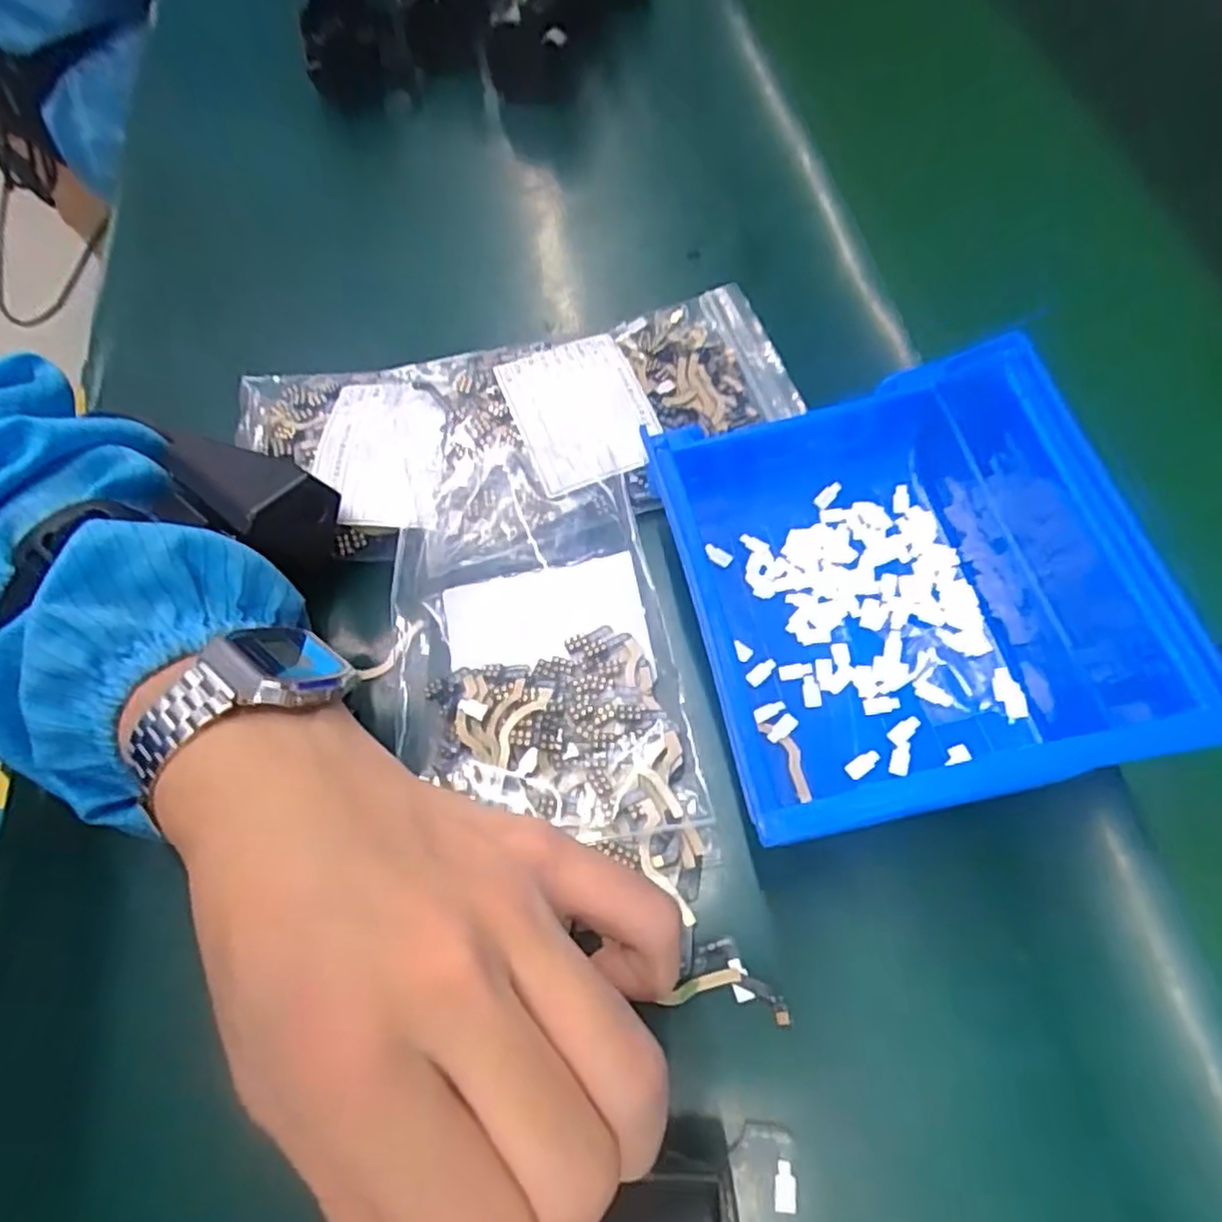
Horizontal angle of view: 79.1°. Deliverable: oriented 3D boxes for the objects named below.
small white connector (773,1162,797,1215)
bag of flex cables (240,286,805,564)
[{"bbox_3d":[0.044,0.145,0.185,0.006,0.004,0.011,-1,64,8],"label":"small white connector"},{"bbox_3d":[-0.043,-0.077,0.295,0.224,0.023,0.097,-9,61,1],"label":"bag of flex cables"}]

